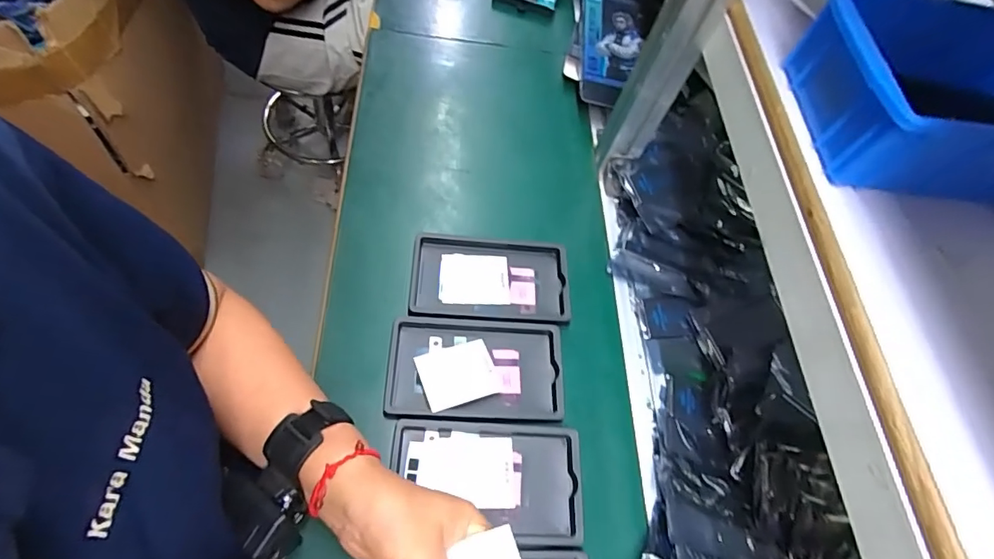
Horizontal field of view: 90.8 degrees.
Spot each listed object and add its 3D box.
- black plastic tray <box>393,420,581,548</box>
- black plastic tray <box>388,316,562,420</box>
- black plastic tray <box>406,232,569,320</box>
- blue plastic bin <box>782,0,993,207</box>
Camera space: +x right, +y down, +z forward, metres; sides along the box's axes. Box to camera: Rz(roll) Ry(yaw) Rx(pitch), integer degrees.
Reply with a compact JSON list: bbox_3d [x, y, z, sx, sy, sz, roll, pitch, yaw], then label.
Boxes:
[{"bbox_3d":[-0.009,0.170,0.413,0.158,0.015,0.091,6,61,-8],"label":"black plastic tray"},{"bbox_3d":[-0.019,0.083,0.454,0.158,0.018,0.093,4,62,-10],"label":"black plastic tray"},{"bbox_3d":[-0.006,-0.002,0.503,0.157,0.027,0.090,5,62,-9],"label":"black plastic tray"},{"bbox_3d":[0.305,-0.122,0.331,0.190,0.067,0.127,5,62,-9],"label":"blue plastic bin"}]

